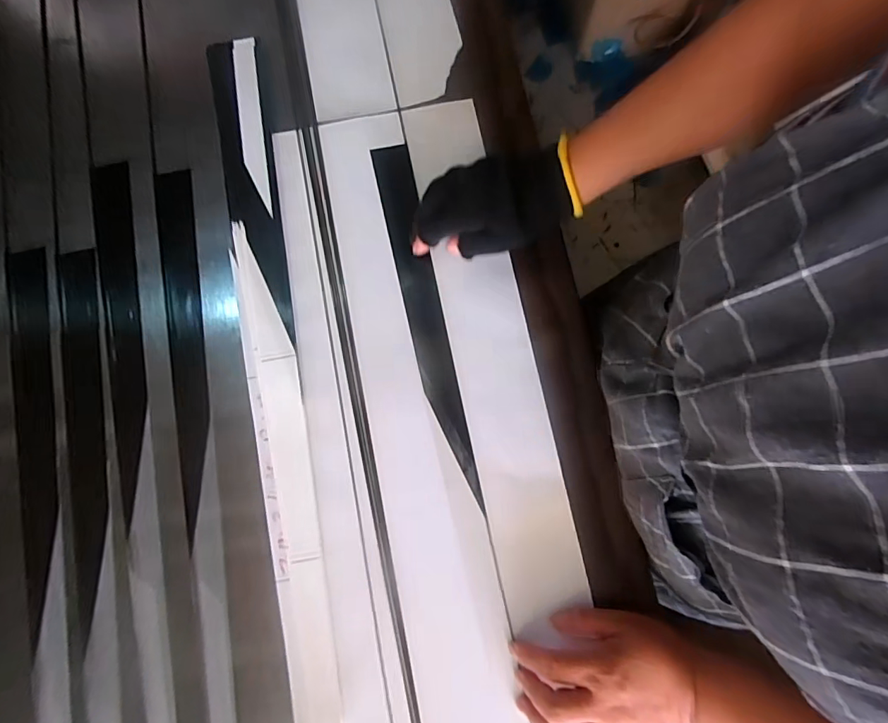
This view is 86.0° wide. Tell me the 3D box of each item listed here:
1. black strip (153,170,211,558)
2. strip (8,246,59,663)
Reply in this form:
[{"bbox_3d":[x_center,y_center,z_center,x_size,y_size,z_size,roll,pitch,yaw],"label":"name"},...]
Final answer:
[{"bbox_3d":[-0.254,-0.024,0.466,0.034,0.009,0.360,-10,78,-1],"label":"black strip"},{"bbox_3d":[-0.390,0.065,0.457,0.041,0.007,0.365,-12,82,3],"label":"strip"}]

